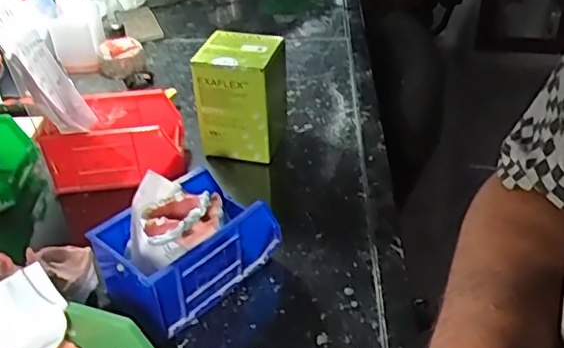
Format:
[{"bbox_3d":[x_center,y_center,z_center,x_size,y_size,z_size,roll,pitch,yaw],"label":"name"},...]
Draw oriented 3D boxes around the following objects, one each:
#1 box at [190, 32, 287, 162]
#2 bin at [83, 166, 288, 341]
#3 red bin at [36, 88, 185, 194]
[{"bbox_3d":[-0.052,-0.106,0.817,0.101,0.155,0.107,5,37,9],"label":"box"},{"bbox_3d":[-0.100,0.071,0.629,0.111,0.091,0.163,28,46,34],"label":"bin"},{"bbox_3d":[-0.217,-0.047,0.798,0.167,0.086,0.106,-5,37,-5],"label":"red bin"}]

